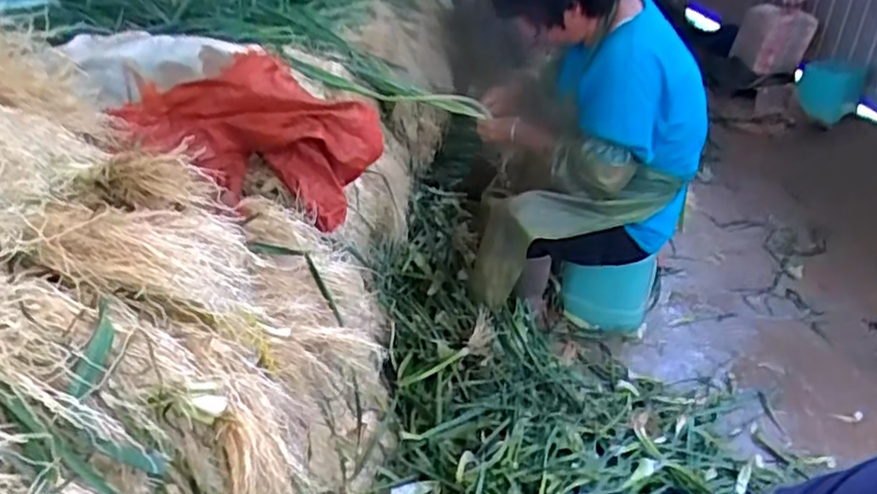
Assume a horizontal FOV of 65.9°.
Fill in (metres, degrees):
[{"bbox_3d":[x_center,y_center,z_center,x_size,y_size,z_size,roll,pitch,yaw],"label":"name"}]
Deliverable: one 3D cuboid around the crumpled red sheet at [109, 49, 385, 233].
[{"bbox_3d":[-0.232,-0.135,0.849,0.313,0.162,0.126,0,34,-2],"label":"crumpled red sheet"}]

